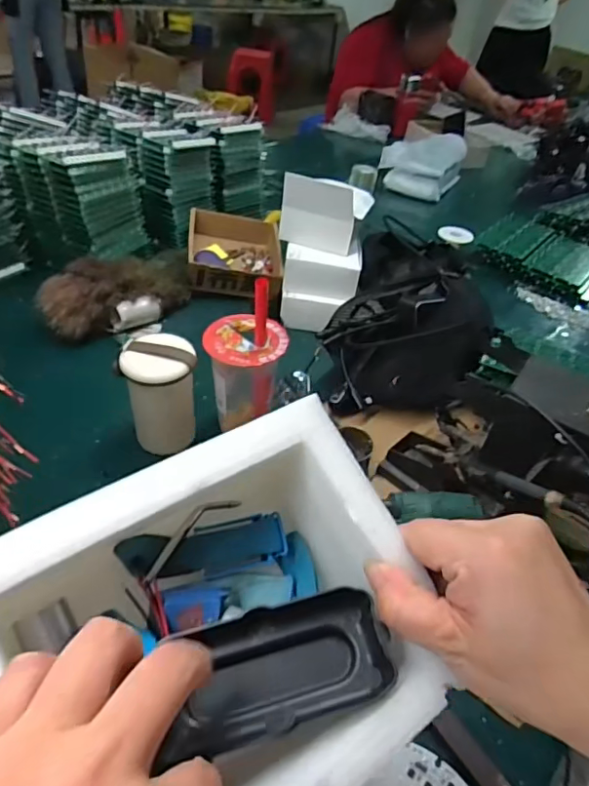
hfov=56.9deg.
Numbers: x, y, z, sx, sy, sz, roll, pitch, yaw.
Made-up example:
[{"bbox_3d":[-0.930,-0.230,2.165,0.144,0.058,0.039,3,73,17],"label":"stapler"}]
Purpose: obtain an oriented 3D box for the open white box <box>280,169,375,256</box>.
[{"bbox_3d":[0.054,-0.286,0.832,0.122,0.093,0.114,18,41,11],"label":"open white box"}]

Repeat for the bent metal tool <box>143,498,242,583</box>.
[{"bbox_3d":[-0.059,0.078,0.305,0.014,0.007,0.067,31,45,25],"label":"bent metal tool"}]

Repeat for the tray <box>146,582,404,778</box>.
[{"bbox_3d":[-0.008,0.129,0.258,0.105,0.024,0.052,-13,59,-9],"label":"tray"}]

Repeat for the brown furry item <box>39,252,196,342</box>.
[{"bbox_3d":[-0.265,-0.160,0.823,0.233,0.074,0.110,-20,48,-29],"label":"brown furry item"}]

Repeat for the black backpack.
[{"bbox_3d":[0.172,-0.125,0.795,0.195,0.126,0.401,15,40,8],"label":"black backpack"}]

